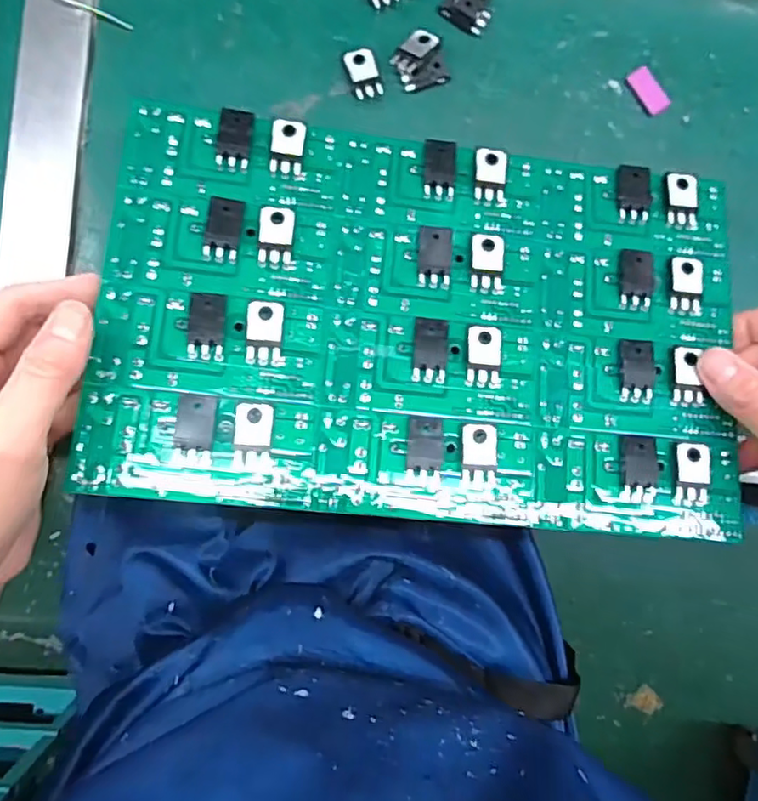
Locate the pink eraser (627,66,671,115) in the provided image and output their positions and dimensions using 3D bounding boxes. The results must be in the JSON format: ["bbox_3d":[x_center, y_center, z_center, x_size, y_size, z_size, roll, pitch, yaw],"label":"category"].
[{"bbox_3d":[0.146,-0.167,0.323,0.012,0.006,0.026,-37,92,-5],"label":"pink eraser"}]

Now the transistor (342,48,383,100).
[{"bbox_3d":[-0.008,-0.168,0.307,0.016,0.004,0.025,-17,90,-5],"label":"transistor"}]

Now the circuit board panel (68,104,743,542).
[{"bbox_3d":[0.024,-0.036,0.266,0.278,0.007,0.172,5,78,-6],"label":"circuit board panel"}]

